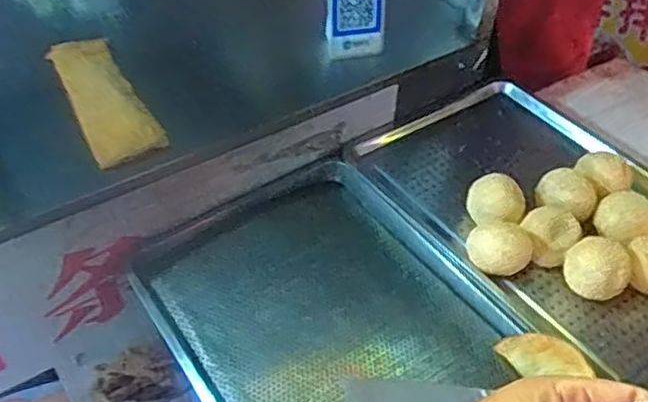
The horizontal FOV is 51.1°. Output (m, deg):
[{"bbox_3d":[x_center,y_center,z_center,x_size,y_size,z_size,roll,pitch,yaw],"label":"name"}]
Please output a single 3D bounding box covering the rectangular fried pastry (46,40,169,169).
[{"bbox_3d":[-0.330,-0.156,1.003,0.097,0.033,0.278,-23,51,-23],"label":"rectangular fried pastry"}]

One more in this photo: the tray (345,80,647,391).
[{"bbox_3d":[0.341,0.007,1.021,0.431,0.093,0.589,-25,52,-24],"label":"tray"}]

